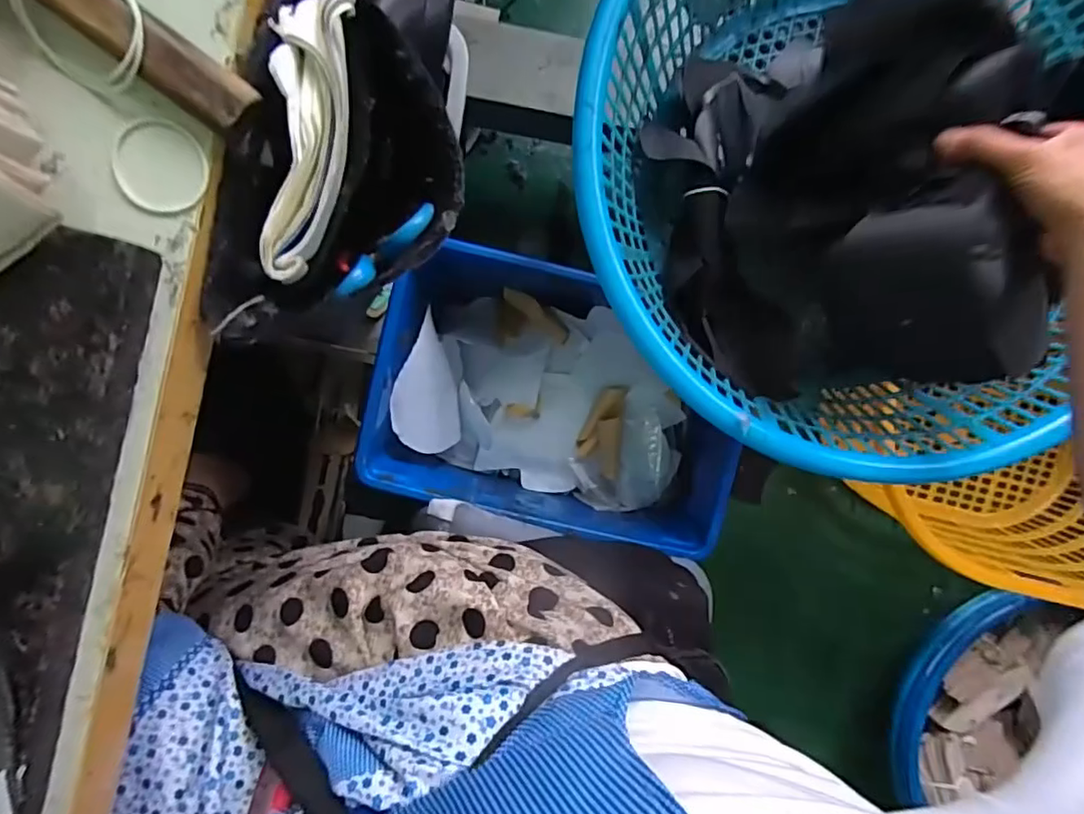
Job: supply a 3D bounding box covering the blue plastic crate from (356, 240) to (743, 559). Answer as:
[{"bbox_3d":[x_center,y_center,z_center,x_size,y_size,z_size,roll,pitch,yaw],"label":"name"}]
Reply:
[{"bbox_3d":[0.018,-0.016,0.709,0.376,0.177,0.259,13,93,-2],"label":"blue plastic crate"}]

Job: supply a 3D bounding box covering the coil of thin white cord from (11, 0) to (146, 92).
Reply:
[{"bbox_3d":[-0.202,-0.167,0.257,0.061,0.013,0.049,37,113,-6],"label":"coil of thin white cord"}]

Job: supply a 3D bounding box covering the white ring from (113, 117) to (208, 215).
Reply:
[{"bbox_3d":[-0.178,-0.113,0.273,0.042,0.007,0.043,0,94,-6],"label":"white ring"}]

